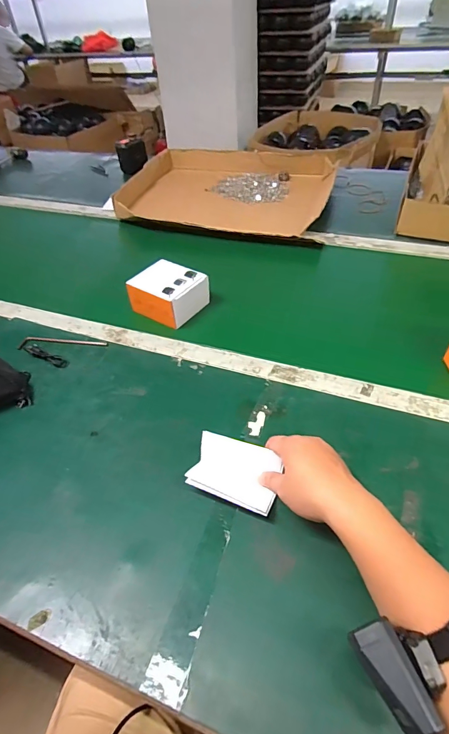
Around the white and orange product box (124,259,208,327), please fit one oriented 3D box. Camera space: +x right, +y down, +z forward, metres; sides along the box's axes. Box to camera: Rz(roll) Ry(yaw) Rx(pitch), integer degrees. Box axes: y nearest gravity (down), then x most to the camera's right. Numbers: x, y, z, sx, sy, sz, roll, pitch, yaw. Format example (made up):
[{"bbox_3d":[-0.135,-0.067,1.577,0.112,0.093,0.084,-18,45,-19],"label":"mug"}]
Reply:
[{"bbox_3d":[-0.103,-0.133,0.712,0.111,0.061,0.111,24,53,24],"label":"white and orange product box"}]

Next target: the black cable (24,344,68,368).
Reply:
[{"bbox_3d":[-0.301,-0.021,0.653,0.096,0.012,0.019,20,51,22],"label":"black cable"}]

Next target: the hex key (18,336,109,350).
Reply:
[{"bbox_3d":[-0.278,-0.042,0.674,0.154,0.009,0.031,1,47,6],"label":"hex key"}]

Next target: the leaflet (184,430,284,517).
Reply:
[{"bbox_3d":[0.015,0.123,0.469,0.100,0.028,0.085,14,49,17],"label":"leaflet"}]

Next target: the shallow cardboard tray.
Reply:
[{"bbox_3d":[0.003,-0.471,1.039,0.537,0.065,0.410,13,49,16],"label":"shallow cardboard tray"}]

